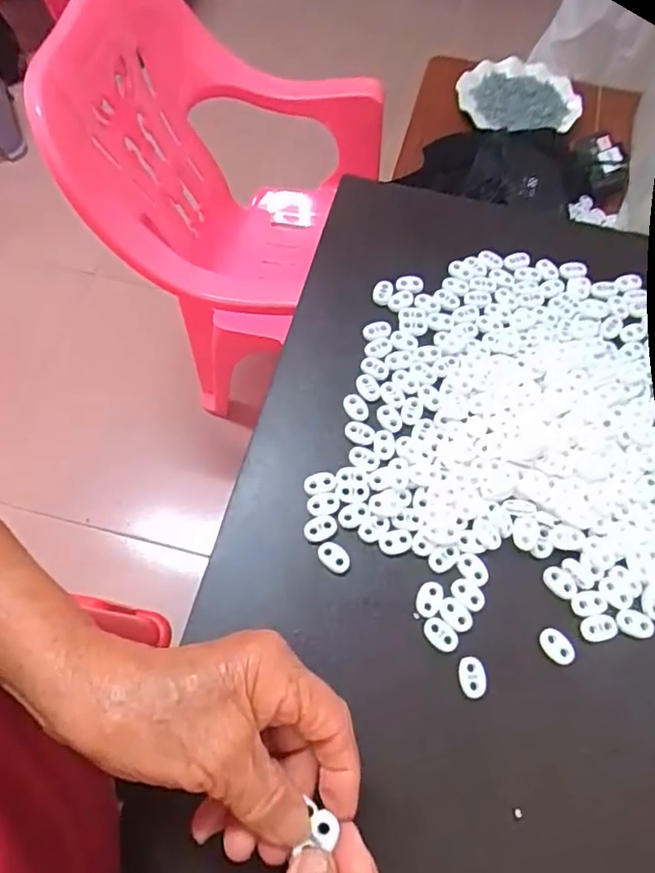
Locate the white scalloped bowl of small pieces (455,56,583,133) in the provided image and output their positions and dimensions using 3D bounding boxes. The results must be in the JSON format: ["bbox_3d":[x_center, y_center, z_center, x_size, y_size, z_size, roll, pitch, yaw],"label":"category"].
[{"bbox_3d":[0.305,-0.539,0.915,0.185,0.025,0.188,0,64,-1],"label":"white scalloped bowl of small pieces"}]

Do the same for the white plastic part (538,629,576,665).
[{"bbox_3d":[0.144,0.131,0.358,0.024,0.004,0.015,38,69,16],"label":"white plastic part"}]

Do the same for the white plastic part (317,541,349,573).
[{"bbox_3d":[0.004,0.080,0.380,0.023,0.004,0.015,34,68,15],"label":"white plastic part"}]

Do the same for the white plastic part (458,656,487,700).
[{"bbox_3d":[0.089,0.147,0.350,0.016,0.004,0.023,-3,64,-3],"label":"white plastic part"}]

